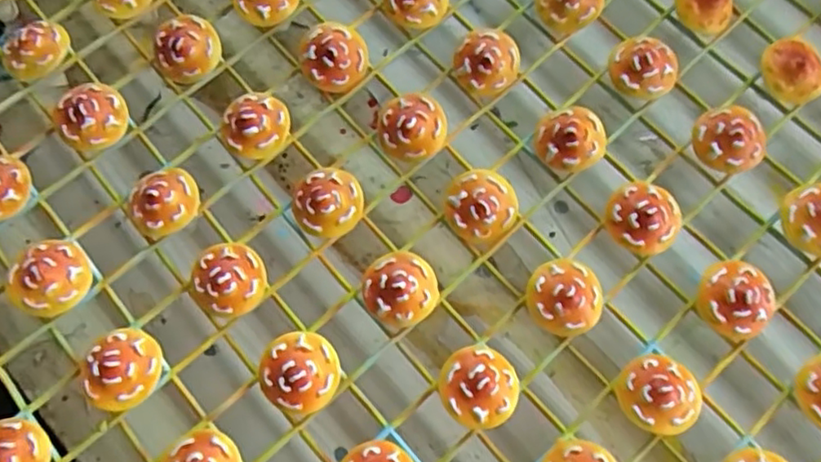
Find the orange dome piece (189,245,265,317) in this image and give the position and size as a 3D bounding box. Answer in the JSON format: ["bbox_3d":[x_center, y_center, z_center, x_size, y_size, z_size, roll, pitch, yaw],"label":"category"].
[{"bbox_3d":[-0.049,0.013,0.166,0.019,0.008,0.018,0,73,0],"label":"orange dome piece"}]

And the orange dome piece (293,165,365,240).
[{"bbox_3d":[-0.023,-0.008,0.172,0.019,0.006,0.018,-10,73,-3],"label":"orange dome piece"}]

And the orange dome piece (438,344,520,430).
[{"bbox_3d":[0.017,0.039,0.157,0.019,0.006,0.019,0,73,0],"label":"orange dome piece"}]

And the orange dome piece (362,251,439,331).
[{"bbox_3d":[-0.003,0.016,0.166,0.019,0.009,0.019,0,73,0],"label":"orange dome piece"}]

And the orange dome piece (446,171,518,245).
[{"bbox_3d":[0.019,-0.007,0.173,0.019,0.008,0.017,-20,74,-6],"label":"orange dome piece"}]

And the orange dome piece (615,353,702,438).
[{"bbox_3d":[0.062,0.041,0.158,0.019,0.009,0.019,0,73,0],"label":"orange dome piece"}]

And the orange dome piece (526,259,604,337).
[{"bbox_3d":[0.041,0.017,0.164,0.019,0.006,0.019,0,73,0],"label":"orange dome piece"}]

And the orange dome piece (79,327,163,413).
[{"bbox_3d":[-0.072,0.035,0.158,0.018,0.010,0.019,0,73,0],"label":"orange dome piece"}]

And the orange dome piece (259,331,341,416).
[{"bbox_3d":[-0.028,0.036,0.159,0.019,0.009,0.020,0,73,0],"label":"orange dome piece"}]

